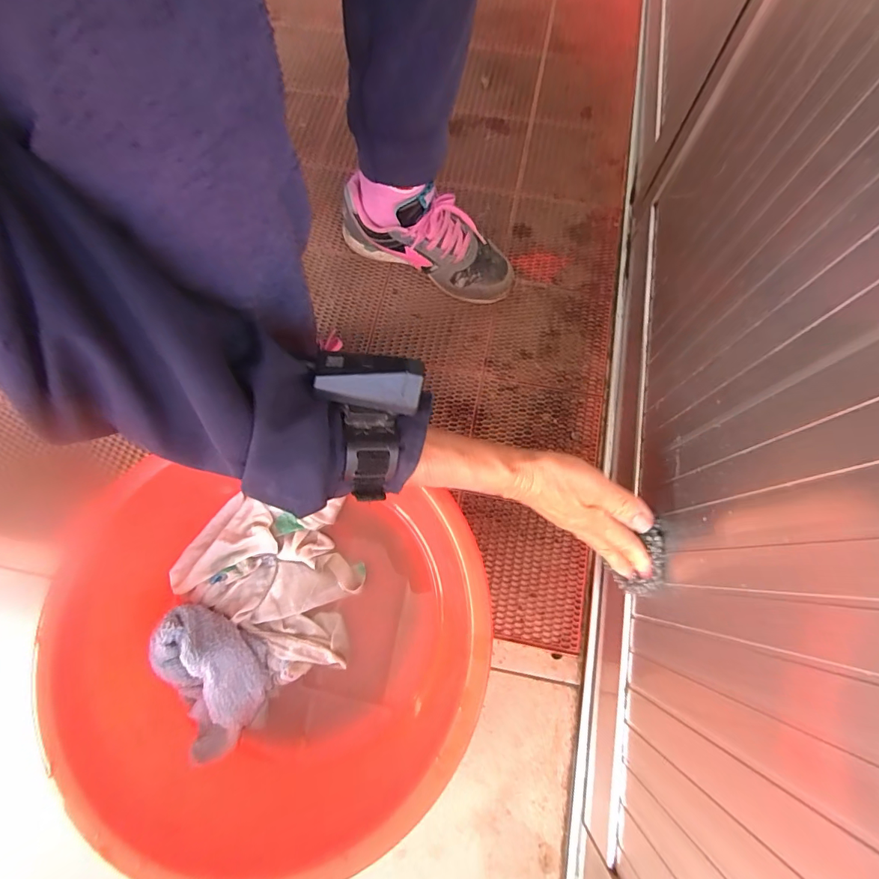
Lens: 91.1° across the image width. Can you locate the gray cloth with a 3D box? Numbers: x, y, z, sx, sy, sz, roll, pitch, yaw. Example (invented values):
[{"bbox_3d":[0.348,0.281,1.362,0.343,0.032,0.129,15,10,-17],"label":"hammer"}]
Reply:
[{"bbox_3d":[-0.216,0.221,0.404,0.085,0.048,0.132,-28,75,-7],"label":"gray cloth"}]

